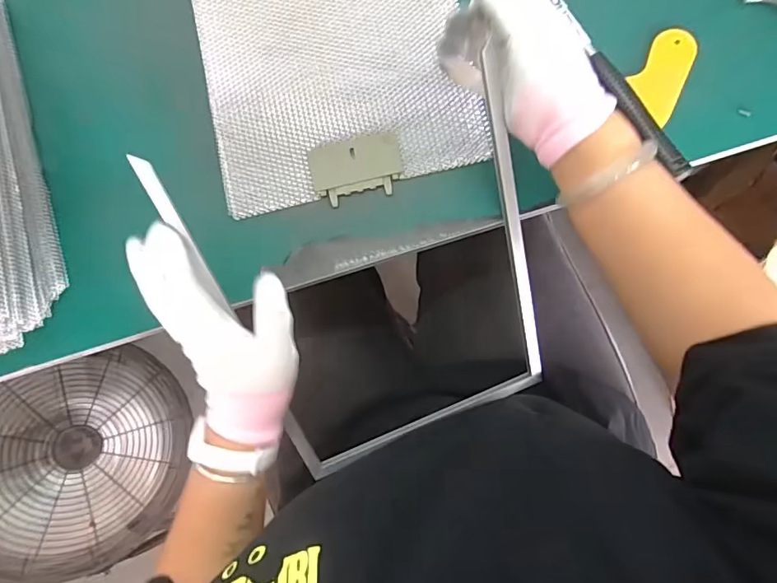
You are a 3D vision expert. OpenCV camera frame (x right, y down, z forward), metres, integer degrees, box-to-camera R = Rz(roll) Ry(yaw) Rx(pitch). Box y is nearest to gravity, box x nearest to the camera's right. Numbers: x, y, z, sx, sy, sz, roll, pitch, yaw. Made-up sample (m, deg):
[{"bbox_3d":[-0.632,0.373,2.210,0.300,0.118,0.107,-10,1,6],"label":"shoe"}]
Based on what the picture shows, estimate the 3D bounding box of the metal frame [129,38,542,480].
[{"bbox_3d":[-0.004,0.005,0.447,0.288,0.011,0.359,-21,116,2],"label":"metal frame"}]

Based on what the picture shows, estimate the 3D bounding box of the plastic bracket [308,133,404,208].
[{"bbox_3d":[-0.029,-0.116,0.458,0.085,0.005,0.057,-12,83,4],"label":"plastic bracket"}]

